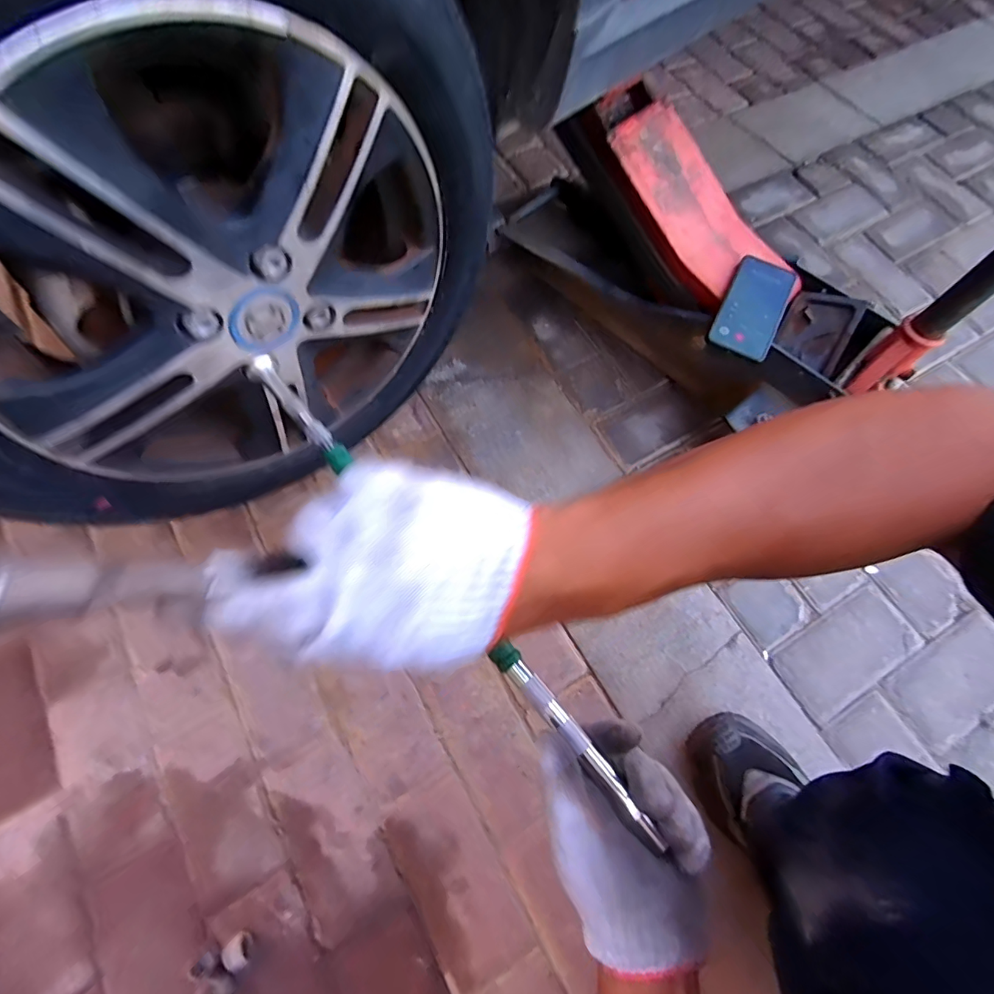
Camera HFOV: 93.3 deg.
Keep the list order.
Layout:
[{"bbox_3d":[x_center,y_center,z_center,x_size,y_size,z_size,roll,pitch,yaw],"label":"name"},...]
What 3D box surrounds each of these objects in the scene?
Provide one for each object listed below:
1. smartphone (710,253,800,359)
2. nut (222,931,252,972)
[{"bbox_3d":[0.341,-0.254,0.619,0.076,0.011,0.162,27,73,10],"label":"smartphone"},{"bbox_3d":[-0.262,0.461,0.476,0.026,0.021,0.022,36,72,13],"label":"nut"}]

